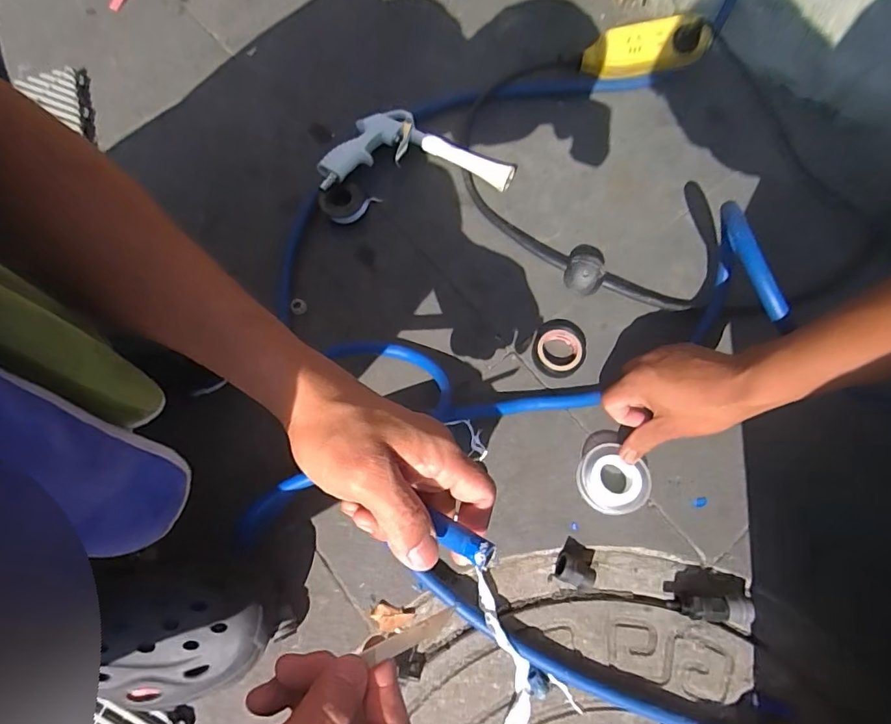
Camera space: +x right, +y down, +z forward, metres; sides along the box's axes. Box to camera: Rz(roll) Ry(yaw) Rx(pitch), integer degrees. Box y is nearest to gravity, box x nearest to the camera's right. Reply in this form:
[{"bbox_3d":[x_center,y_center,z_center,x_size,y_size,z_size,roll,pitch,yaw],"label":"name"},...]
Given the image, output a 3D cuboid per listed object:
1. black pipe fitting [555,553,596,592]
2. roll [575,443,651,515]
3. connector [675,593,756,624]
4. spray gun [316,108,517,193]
[{"bbox_3d":[0.131,0.211,0.473,0.041,0.026,0.025,27,72,8],"label":"black pipe fitting"},{"bbox_3d":[0.174,0.125,0.500,0.070,0.020,0.066,0,70,-1],"label":"roll"},{"bbox_3d":[0.262,0.239,0.464,0.069,0.025,0.024,3,70,0],"label":"connector"},{"bbox_3d":[-0.039,-0.272,0.612,0.239,0.039,0.129,-7,71,-4],"label":"spray gun"}]

